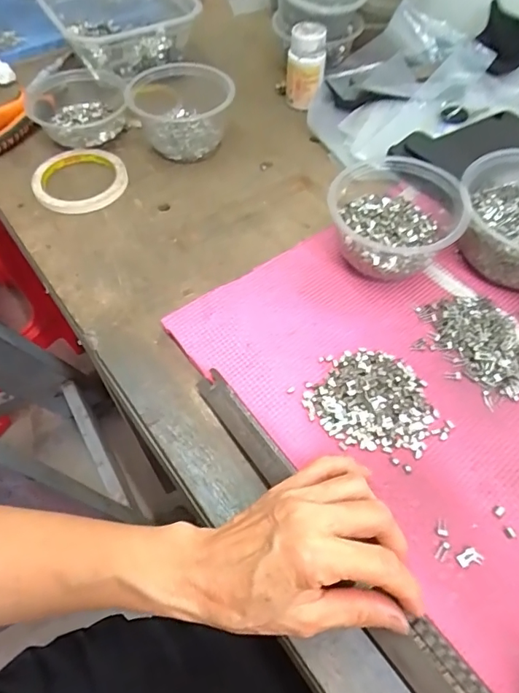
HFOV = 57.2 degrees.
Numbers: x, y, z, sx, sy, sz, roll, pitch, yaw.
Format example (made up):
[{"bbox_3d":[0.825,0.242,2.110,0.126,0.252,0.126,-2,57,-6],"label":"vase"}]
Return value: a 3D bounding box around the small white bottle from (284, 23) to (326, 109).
[{"bbox_3d":[0.056,-0.337,0.582,0.044,0.087,0.046,8,57,4],"label":"small white bottle"}]

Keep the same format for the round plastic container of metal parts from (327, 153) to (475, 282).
[{"bbox_3d":[0.119,-0.112,0.428,0.113,0.067,0.102,13,57,8],"label":"round plastic container of metal parts"}]

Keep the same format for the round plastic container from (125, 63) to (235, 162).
[{"bbox_3d":[-0.089,-0.274,0.551,0.117,0.061,0.116,0,57,-1],"label":"round plastic container"}]

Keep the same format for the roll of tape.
[{"bbox_3d":[-0.195,-0.184,0.518,0.097,0.011,0.100,-1,58,1],"label":"roll of tape"}]

